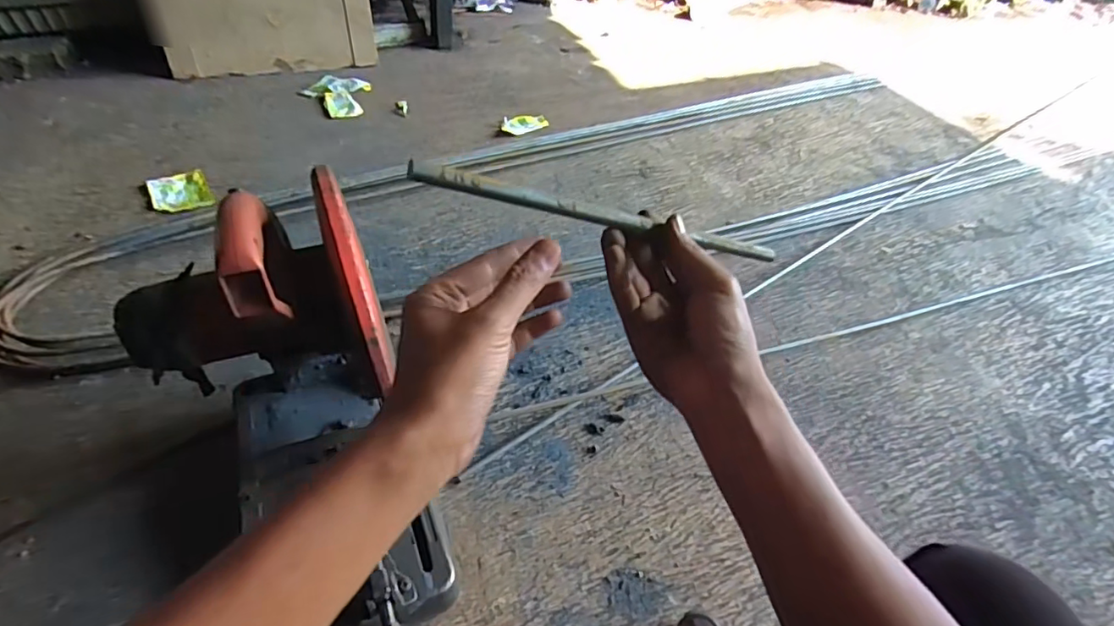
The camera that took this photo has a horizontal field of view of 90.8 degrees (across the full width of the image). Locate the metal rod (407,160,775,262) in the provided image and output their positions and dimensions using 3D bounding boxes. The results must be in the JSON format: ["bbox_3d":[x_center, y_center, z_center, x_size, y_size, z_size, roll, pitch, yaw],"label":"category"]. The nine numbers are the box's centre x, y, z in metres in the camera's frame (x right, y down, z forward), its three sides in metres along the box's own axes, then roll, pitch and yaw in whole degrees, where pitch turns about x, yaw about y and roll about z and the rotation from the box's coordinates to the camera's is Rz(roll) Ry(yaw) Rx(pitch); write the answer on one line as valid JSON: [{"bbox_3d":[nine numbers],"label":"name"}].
[{"bbox_3d":[0.045,-0.059,0.358,0.288,0.011,0.009,6,43,-33],"label":"metal rod"}]

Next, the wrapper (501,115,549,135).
[{"bbox_3d":[-0.103,-0.599,1.737,0.146,0.015,0.095,-26,54,-24],"label":"wrapper"}]

